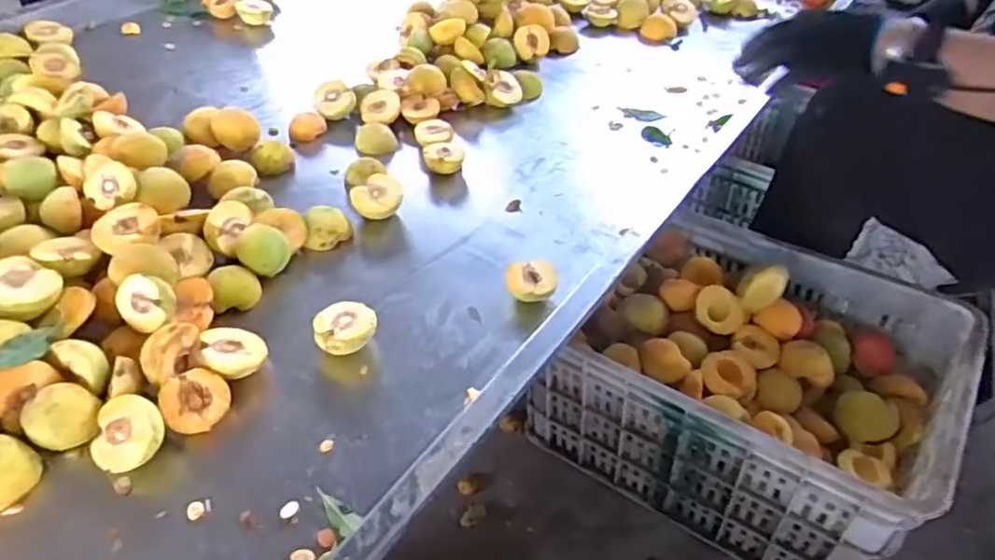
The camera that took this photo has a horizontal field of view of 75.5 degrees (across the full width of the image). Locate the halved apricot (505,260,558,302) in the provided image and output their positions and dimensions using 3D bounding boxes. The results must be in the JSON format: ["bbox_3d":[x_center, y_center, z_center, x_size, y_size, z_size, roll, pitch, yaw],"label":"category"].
[{"bbox_3d":[0.041,0.002,0.724,0.059,0.026,0.043,-9,44,-8],"label":"halved apricot"}]

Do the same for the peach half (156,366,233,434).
[{"bbox_3d":[-0.278,0.112,0.594,0.057,0.028,0.055,7,73,-25],"label":"peach half"}]

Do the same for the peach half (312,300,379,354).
[{"bbox_3d":[-0.154,0.055,0.658,0.060,0.039,0.057,-10,49,-14],"label":"peach half"}]

